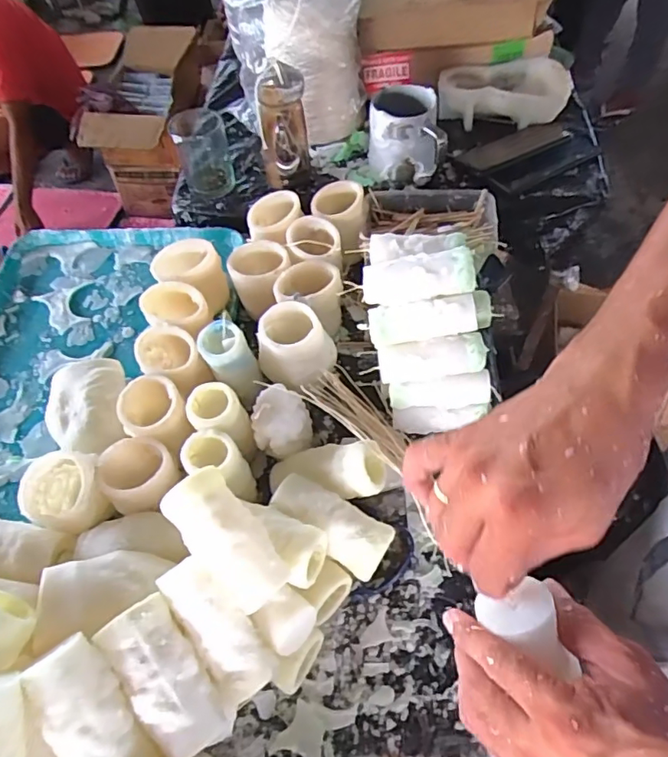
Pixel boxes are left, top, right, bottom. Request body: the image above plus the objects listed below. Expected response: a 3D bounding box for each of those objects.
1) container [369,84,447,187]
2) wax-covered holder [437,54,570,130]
[{"bbox_3d":[0.095,-0.321,0.709,0.092,0.094,0.108,0,58,5],"label":"container"},{"bbox_3d":[0.252,-0.423,0.797,0.183,0.048,0.114,-6,57,1],"label":"wax-covered holder"}]

